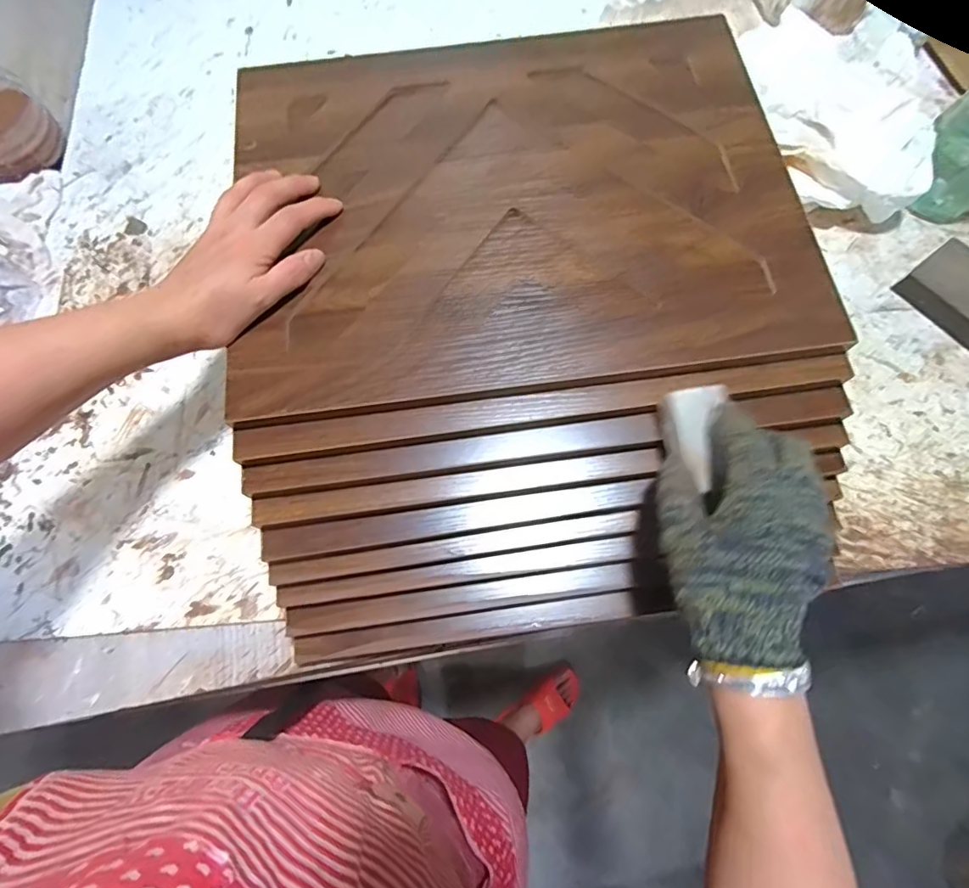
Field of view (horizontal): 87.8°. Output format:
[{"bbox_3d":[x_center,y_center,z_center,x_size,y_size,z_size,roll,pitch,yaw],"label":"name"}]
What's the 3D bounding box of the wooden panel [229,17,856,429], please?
[{"bbox_3d":[0.023,-0.192,0.387,0.409,0.010,0.325,-7,73,-1],"label":"wooden panel"}]

